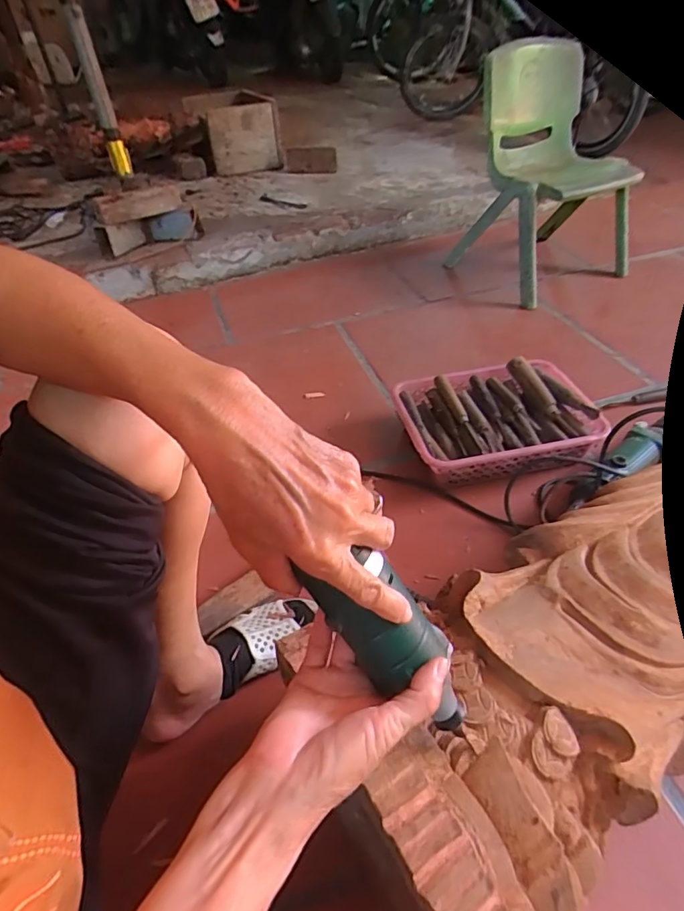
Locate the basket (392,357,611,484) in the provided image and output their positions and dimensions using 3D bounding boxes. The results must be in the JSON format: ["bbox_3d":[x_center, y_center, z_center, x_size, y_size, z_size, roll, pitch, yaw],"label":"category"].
[{"bbox_3d":[0.264,-0.055,0.897,0.316,0.096,0.238,-6,43,-3],"label":"basket"}]

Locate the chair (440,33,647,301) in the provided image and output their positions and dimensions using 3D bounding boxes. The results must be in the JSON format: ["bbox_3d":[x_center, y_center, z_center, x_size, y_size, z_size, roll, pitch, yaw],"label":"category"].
[{"bbox_3d":[0.536,-0.698,1.269,0.385,0.494,0.339,-24,47,-20],"label":"chair"}]

